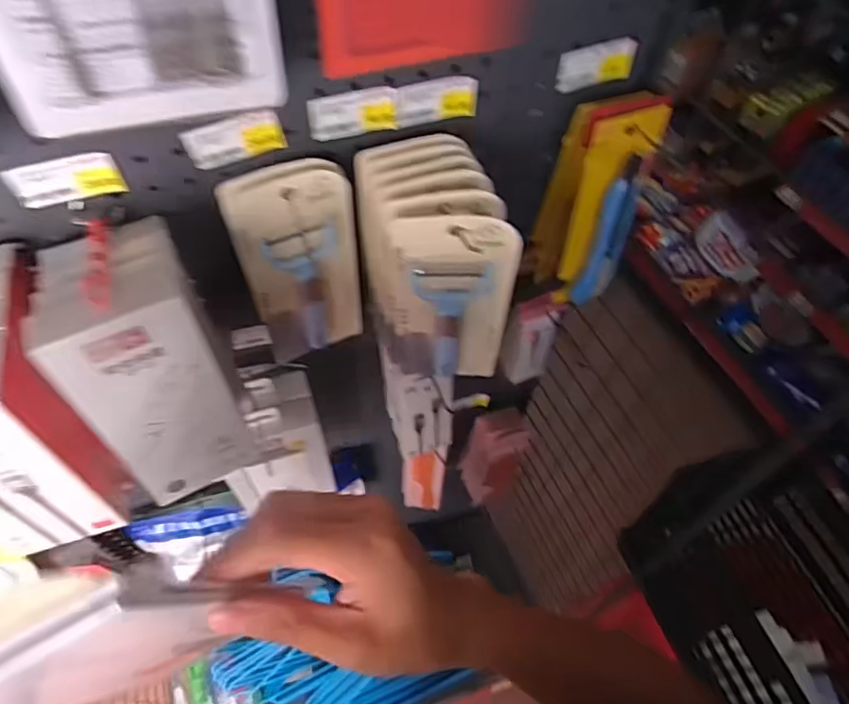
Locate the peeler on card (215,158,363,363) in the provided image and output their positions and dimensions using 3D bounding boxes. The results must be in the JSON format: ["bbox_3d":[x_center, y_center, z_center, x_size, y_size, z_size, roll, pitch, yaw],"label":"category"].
[{"bbox_3d":[-0.098,-0.063,0.473,0.091,0.205,0.021,-18,58,-14],"label":"peeler on card"}]

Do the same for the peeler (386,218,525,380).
[{"bbox_3d":[0.020,-0.031,0.458,0.094,0.202,0.027,1,56,-1],"label":"peeler"}]

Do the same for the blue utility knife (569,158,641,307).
[{"bbox_3d":[0.173,-0.105,0.531,0.032,0.153,0.031,26,59,15],"label":"blue utility knife"}]

